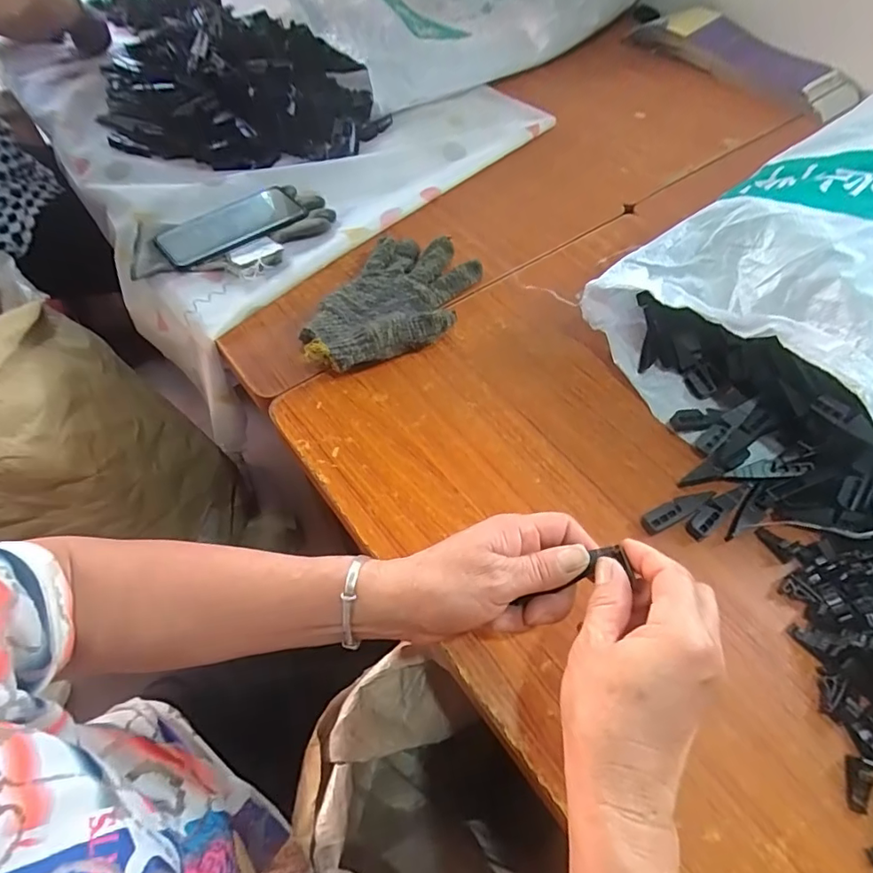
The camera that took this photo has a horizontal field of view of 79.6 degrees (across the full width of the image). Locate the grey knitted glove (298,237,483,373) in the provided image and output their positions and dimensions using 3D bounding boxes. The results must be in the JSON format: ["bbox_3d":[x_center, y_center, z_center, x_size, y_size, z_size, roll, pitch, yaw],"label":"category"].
[{"bbox_3d":[-0.038,-0.135,0.522,0.116,0.037,0.204,20,60,12],"label":"grey knitted glove"}]

